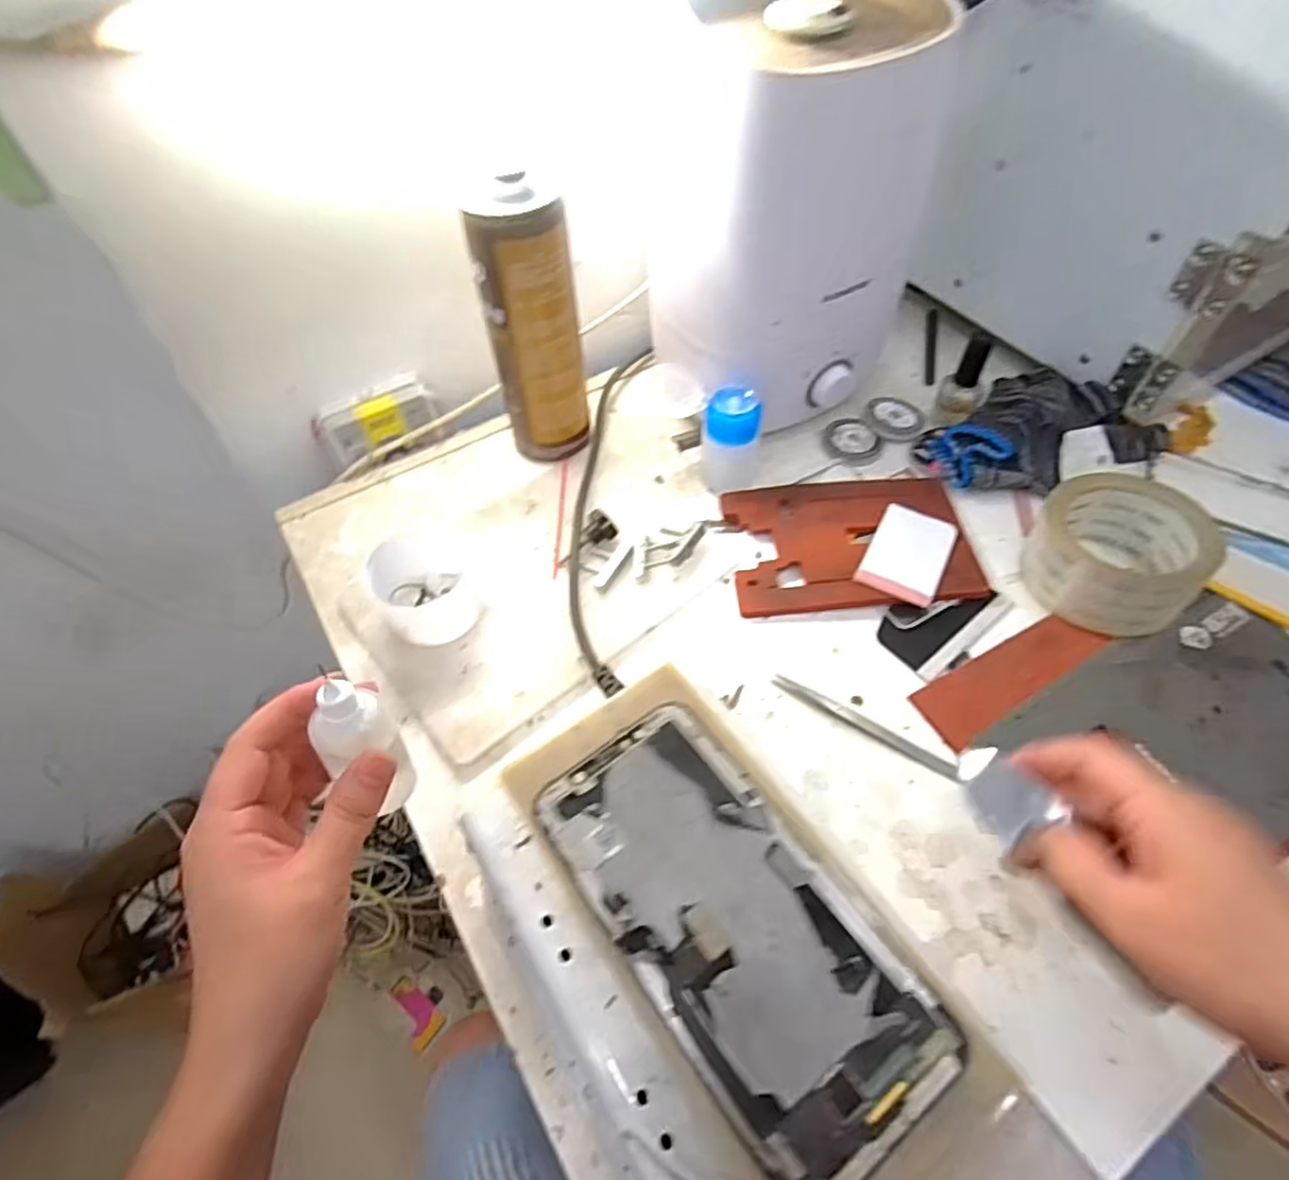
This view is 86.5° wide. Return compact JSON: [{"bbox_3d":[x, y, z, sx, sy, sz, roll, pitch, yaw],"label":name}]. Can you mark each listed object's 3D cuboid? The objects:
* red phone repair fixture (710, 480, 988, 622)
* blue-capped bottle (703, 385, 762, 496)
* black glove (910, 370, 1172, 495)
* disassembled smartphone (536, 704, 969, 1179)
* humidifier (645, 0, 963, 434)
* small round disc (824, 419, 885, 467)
[{"bbox_3d":[0.144,-0.035,0.487,0.169,0.016,0.105,-2,54,0],"label":"red phone repair fixture"},{"bbox_3d":[0.065,-0.109,0.506,0.041,0.076,0.033,5,54,5],"label":"blue-capped bottle"},{"bbox_3d":[0.304,-0.123,0.525,0.158,0.042,0.117,-31,59,-19],"label":"black glove"},{"bbox_3d":[0.026,0.103,0.218,0.064,0.006,0.138,-31,59,-19],"label":"disassembled smartphone"},{"bbox_3d":[0.102,-0.256,0.485,0.174,0.254,0.149,-19,56,-12],"label":"humidifier"},{"bbox_3d":[0.171,-0.122,0.557,0.047,0.009,0.049,-1,54,1],"label":"small round disc"}]

